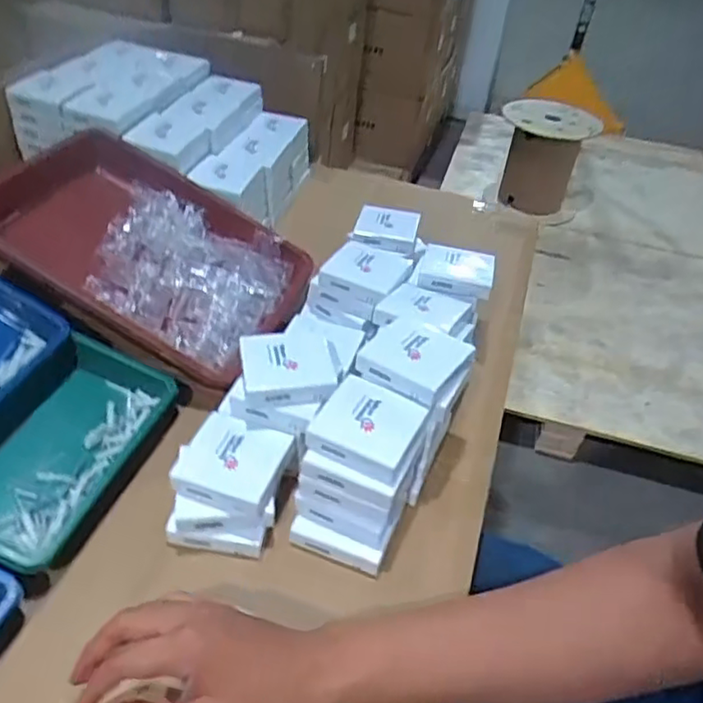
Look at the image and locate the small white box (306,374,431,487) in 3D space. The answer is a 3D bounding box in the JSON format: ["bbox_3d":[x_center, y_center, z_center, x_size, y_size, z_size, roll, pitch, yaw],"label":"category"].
[{"bbox_3d":[0.015,0.066,0.569,0.087,0.025,0.084,21,43,16],"label":"small white box"}]

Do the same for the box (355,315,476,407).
[{"bbox_3d":[0.058,0.005,0.616,0.089,0.025,0.091,26,44,21],"label":"box"}]

